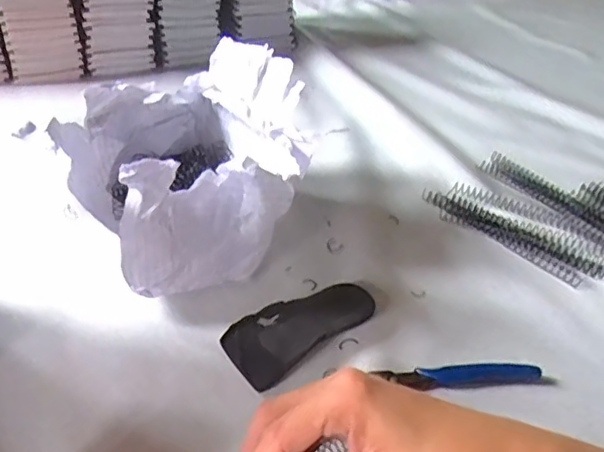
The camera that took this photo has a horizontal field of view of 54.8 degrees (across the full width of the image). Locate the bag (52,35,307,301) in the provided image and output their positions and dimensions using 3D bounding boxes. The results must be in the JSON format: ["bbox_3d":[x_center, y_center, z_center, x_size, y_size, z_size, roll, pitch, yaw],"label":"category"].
[{"bbox_3d":[-0.099,-0.049,0.510,0.194,0.132,0.212,-8,41,-14],"label":"bag"}]

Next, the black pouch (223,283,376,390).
[{"bbox_3d":[-0.002,0.077,0.455,0.117,0.021,0.056,-25,48,-31],"label":"black pouch"}]

